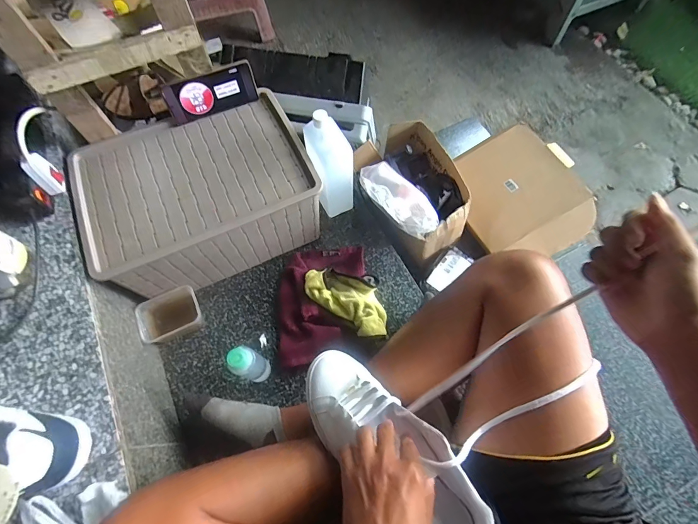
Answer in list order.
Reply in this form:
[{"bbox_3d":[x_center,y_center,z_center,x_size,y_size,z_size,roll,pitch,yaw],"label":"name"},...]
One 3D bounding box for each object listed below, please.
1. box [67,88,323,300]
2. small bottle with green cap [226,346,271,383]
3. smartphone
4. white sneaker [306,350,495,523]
[{"bbox_3d":[-0.275,-0.128,0.701,0.390,0.156,0.280,-25,68,-10],"label":"box"},{"bbox_3d":[-0.163,0.172,0.595,0.037,0.136,0.042,27,69,12],"label":"small bottle with green cap"},{"bbox_3d":[-0.256,-0.316,0.671,0.165,0.073,0.010,-24,51,-9],"label":"smartphone"},{"bbox_3d":[0.046,0.224,0.454,0.275,0.089,0.108,38,71,25],"label":"white sneaker"}]

